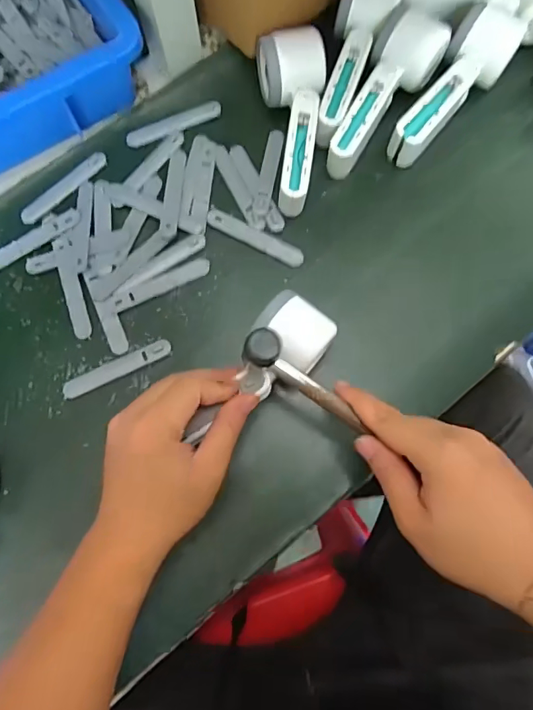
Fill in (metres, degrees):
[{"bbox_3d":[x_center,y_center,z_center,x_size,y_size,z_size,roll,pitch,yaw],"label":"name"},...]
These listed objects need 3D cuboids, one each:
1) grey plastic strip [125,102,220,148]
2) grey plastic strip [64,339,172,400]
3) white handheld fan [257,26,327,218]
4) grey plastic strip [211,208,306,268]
[{"bbox_3d":[-0.089,-0.225,0.475,0.095,0.004,0.018,-24,77,-6],"label":"grey plastic strip"},{"bbox_3d":[-0.128,0.012,0.422,0.097,0.004,0.014,-25,77,-6],"label":"grey plastic strip"},{"bbox_3d":[0.024,-0.210,0.442,0.060,0.049,0.156,-2,78,1],"label":"white handheld fan"},{"bbox_3d":[-0.010,-0.108,0.445,0.095,0.004,0.018,28,77,7],"label":"grey plastic strip"}]

